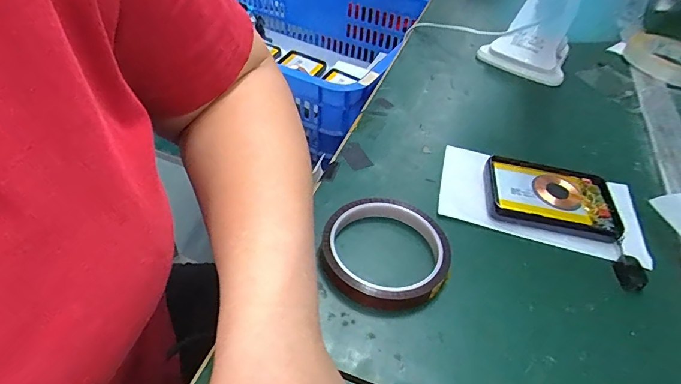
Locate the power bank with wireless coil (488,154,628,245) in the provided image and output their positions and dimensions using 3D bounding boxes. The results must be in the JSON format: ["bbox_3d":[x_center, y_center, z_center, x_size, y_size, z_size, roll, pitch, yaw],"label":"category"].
[{"bbox_3d":[0.186,0.006,0.365,0.114,0.016,0.072,11,44,6],"label":"power bank with wireless coil"}]

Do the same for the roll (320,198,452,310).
[{"bbox_3d":[0.032,0.043,0.309,0.094,0.018,0.093,3,44,-3],"label":"roll"}]

